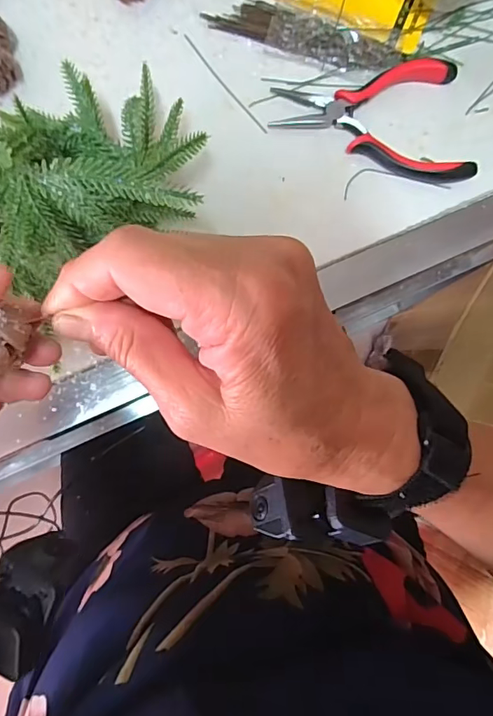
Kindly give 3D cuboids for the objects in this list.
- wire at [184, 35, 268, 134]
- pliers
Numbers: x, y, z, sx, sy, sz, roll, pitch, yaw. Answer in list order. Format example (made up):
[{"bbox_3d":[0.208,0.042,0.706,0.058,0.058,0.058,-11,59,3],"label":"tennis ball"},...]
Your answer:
[{"bbox_3d":[-0.015,-0.186,0.317,0.004,0.004,0.086,-39,89,-7],"label":"wire"},{"bbox_3d":[0.086,-0.156,0.317,0.127,0.011,0.082,-8,86,-5],"label":"pliers"}]

